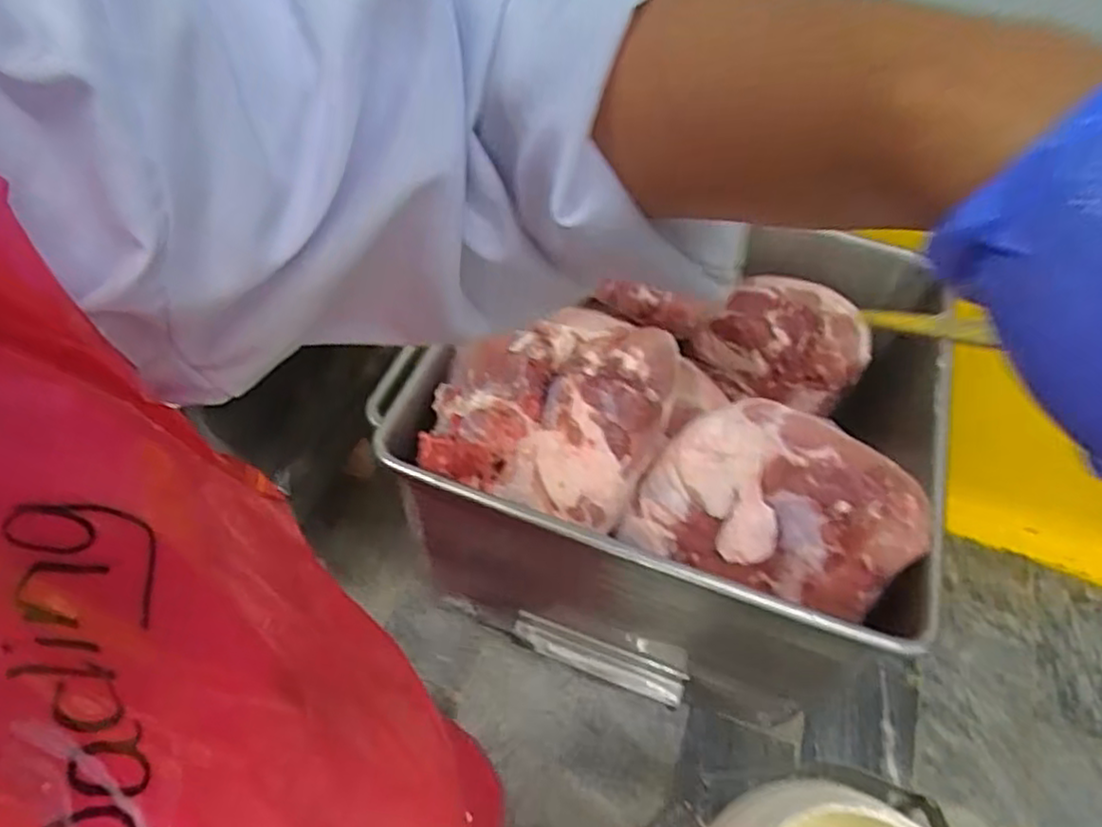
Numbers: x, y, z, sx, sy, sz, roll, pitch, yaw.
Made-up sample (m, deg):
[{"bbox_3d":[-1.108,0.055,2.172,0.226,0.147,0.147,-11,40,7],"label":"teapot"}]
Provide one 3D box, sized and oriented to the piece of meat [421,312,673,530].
[{"bbox_3d":[0.002,-0.004,0.912,0.291,0.140,0.258,19,88,8],"label":"piece of meat"}]

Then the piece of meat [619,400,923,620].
[{"bbox_3d":[0.278,0.120,0.881,0.305,0.130,0.243,32,100,10],"label":"piece of meat"}]

